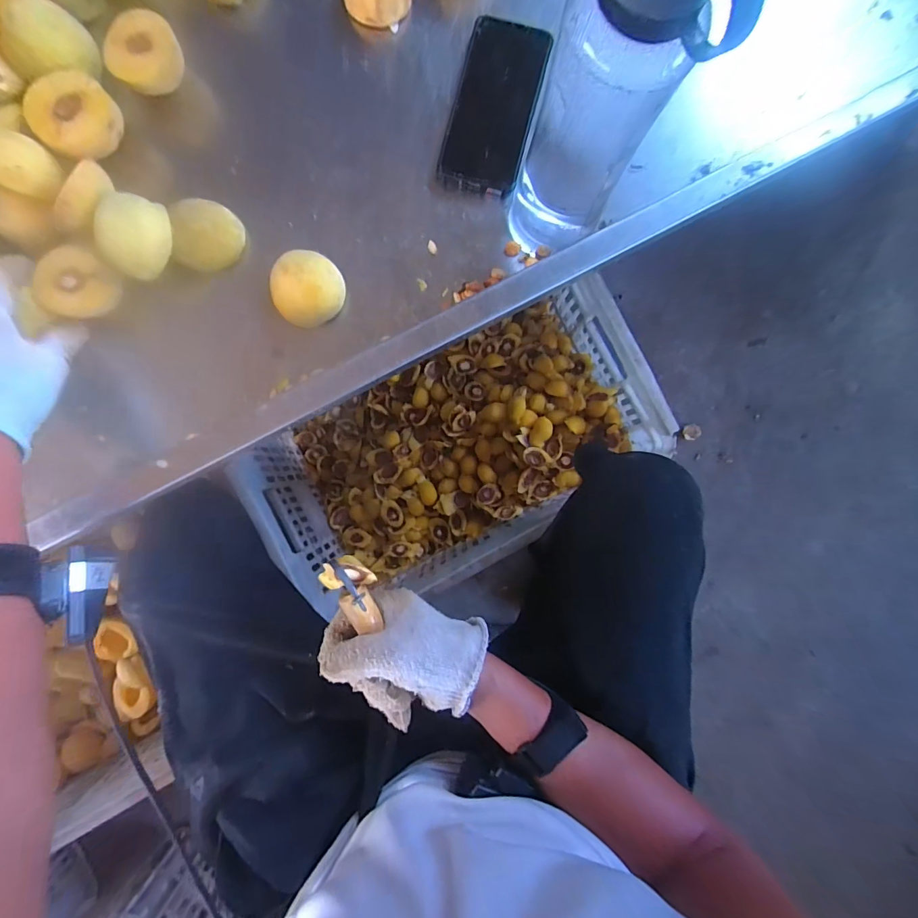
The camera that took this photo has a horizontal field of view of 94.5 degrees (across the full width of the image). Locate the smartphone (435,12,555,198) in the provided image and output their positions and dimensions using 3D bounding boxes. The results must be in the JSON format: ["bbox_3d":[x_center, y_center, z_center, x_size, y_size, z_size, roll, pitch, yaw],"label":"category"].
[{"bbox_3d":[0.033,-0.330,0.399,0.077,0.006,0.155,14,91,11],"label":"smartphone"}]

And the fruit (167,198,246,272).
[{"bbox_3d":[-0.227,-0.203,0.389,0.057,0.023,0.059,0,103,-27],"label":"fruit"}]

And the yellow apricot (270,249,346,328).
[{"bbox_3d":[-0.137,-0.154,0.391,0.063,0.042,0.060,0,88,-3],"label":"yellow apricot"}]

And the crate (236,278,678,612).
[{"bbox_3d":[-0.018,-0.033,0.650,0.509,0.245,0.311,-27,90,-3],"label":"crate"}]

